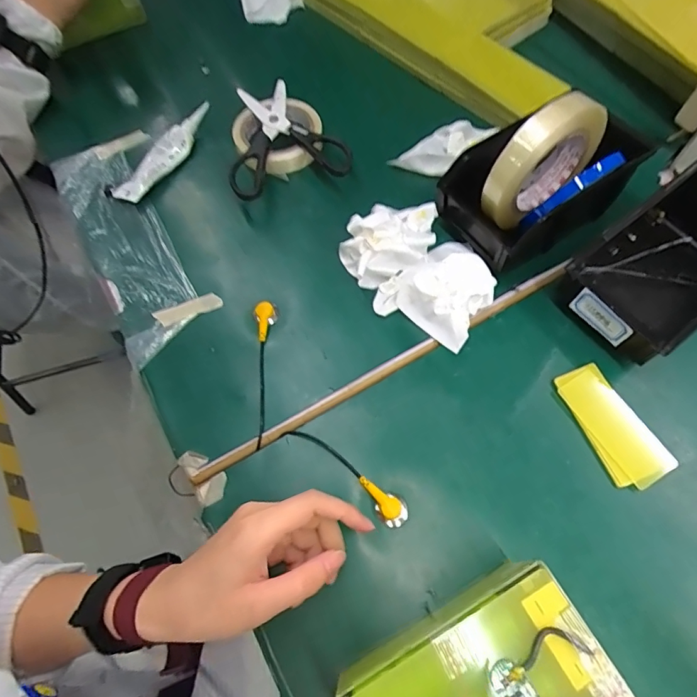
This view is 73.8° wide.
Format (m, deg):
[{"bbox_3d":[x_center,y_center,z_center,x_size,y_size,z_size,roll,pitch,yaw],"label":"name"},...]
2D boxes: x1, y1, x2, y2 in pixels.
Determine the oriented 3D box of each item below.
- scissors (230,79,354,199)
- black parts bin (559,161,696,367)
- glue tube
[{"bbox_3d":[-0.087,-0.262,0.568,0.139,0.027,0.224,-19,61,-5],"label":"scissors"},{"bbox_3d":[0.283,-0.075,0.414,0.177,0.081,0.109,-35,68,-13],"label":"black parts bin"},{"bbox_3d":[-0.222,-0.243,0.573,0.041,0.022,0.181,23,68,13],"label":"glue tube"}]

